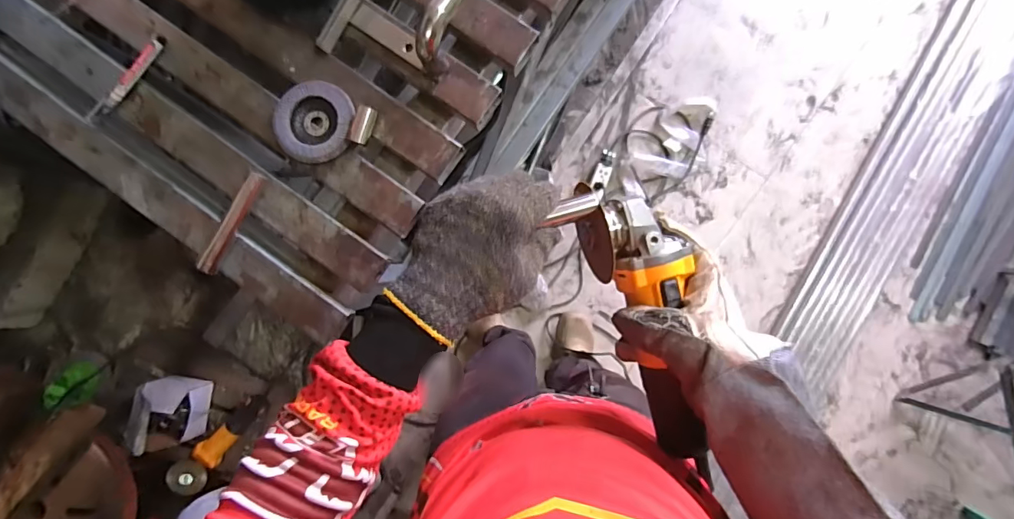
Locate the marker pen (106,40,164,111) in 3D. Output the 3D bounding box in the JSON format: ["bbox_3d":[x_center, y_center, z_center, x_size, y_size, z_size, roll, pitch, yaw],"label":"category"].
[{"bbox_3d":[-0.432,-0.215,0.537,0.014,0.011,0.093,39,91,5],"label":"marker pen"}]

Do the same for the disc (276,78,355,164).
[{"bbox_3d":[-0.217,-0.155,0.525,0.088,0.018,0.089,0,88,4],"label":"disc"}]

